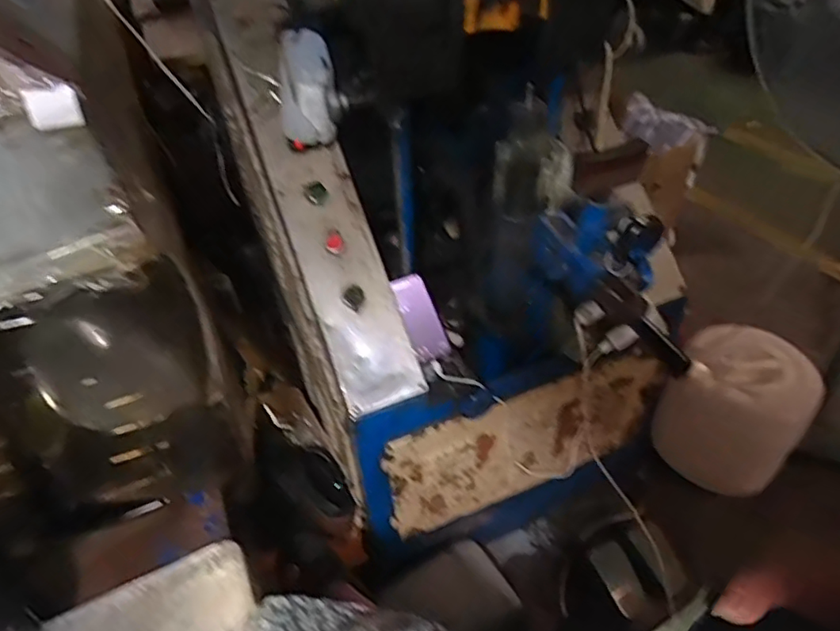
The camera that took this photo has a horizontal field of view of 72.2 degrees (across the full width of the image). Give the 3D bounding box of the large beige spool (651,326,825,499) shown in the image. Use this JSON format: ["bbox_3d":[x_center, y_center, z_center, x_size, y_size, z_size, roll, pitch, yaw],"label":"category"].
[{"bbox_3d":[0.756,0.221,1.389,0.281,0.291,0.308,23,48,28],"label":"large beige spool"}]

